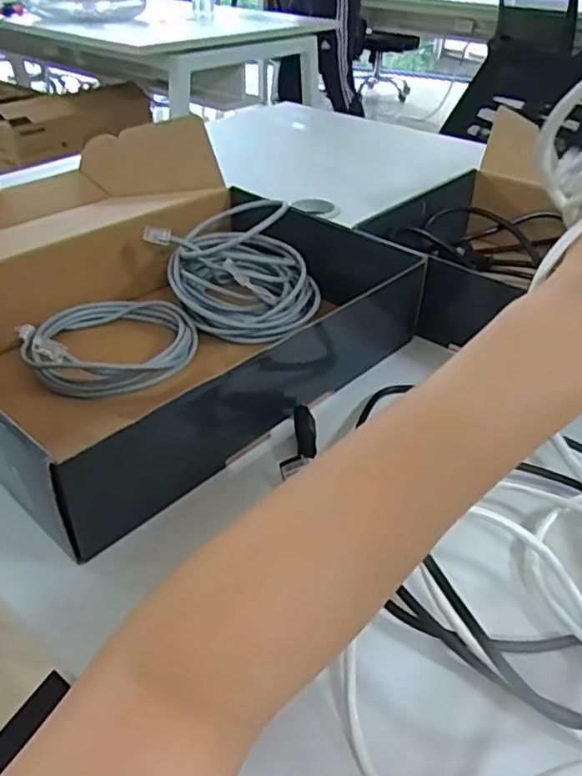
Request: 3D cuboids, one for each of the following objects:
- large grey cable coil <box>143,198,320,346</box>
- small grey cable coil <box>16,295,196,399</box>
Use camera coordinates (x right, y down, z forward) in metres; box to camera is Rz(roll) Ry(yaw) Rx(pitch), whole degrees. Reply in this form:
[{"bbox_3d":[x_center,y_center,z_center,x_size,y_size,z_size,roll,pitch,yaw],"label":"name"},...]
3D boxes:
[{"bbox_3d":[-0.039,-0.104,0.542,0.121,0.077,0.129,1,37,-1],"label":"large grey cable coil"},{"bbox_3d":[-0.143,-0.045,0.492,0.125,0.041,0.128,1,37,-1],"label":"small grey cable coil"}]

